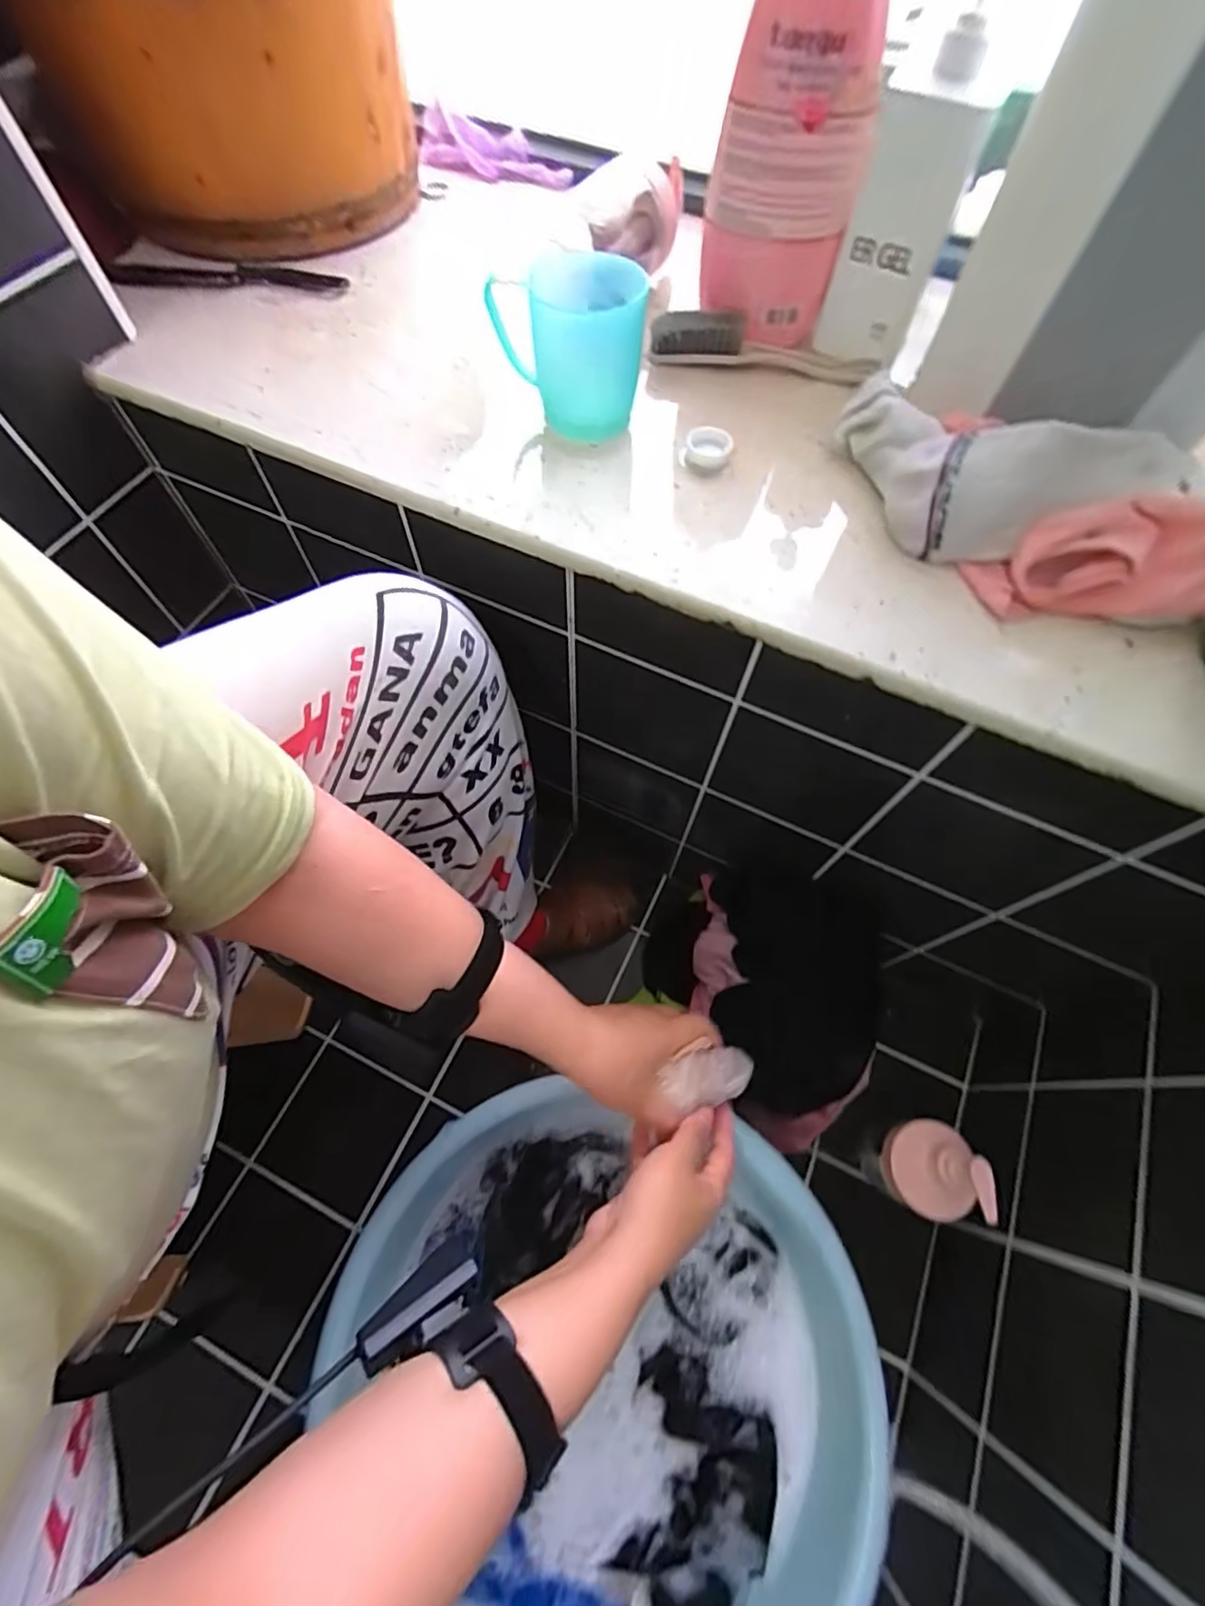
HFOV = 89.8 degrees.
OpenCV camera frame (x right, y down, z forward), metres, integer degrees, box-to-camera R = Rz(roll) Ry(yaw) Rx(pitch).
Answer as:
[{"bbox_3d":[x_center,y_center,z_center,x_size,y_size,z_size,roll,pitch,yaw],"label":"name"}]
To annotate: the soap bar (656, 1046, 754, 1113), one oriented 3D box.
[{"bbox_3d":[0.088,0.216,0.477,0.087,0.013,0.037,2,62,-33],"label":"soap bar"}]

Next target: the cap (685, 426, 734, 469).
[{"bbox_3d":[0.084,-0.279,0.473,0.029,0.014,0.034,-41,73,-18],"label":"cap"}]

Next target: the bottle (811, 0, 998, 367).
[{"bbox_3d":[0.231,-0.456,0.452,0.073,0.208,0.080,23,67,9],"label":"bottle"}]

